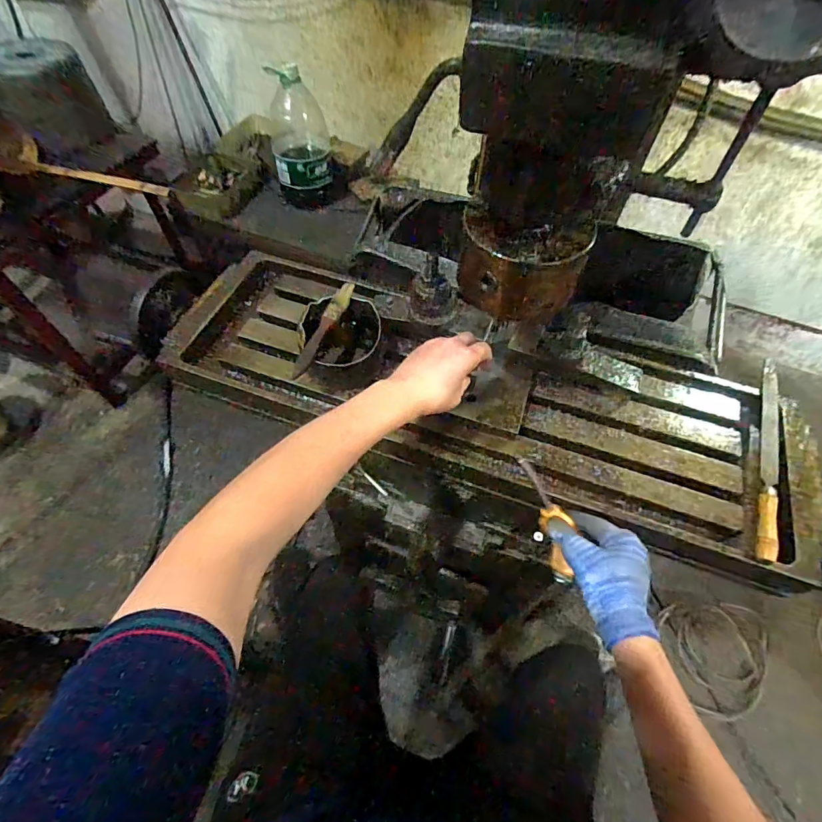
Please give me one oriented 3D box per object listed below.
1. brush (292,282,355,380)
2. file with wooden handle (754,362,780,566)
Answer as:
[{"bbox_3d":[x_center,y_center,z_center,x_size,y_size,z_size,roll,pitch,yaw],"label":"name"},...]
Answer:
[{"bbox_3d":[-0.108,-0.101,0.541,0.019,0.018,0.138,28,83,13],"label":"brush"},{"bbox_3d":[0.418,0.046,0.512,0.021,0.022,0.277,23,58,10],"label":"file with wooden handle"}]

